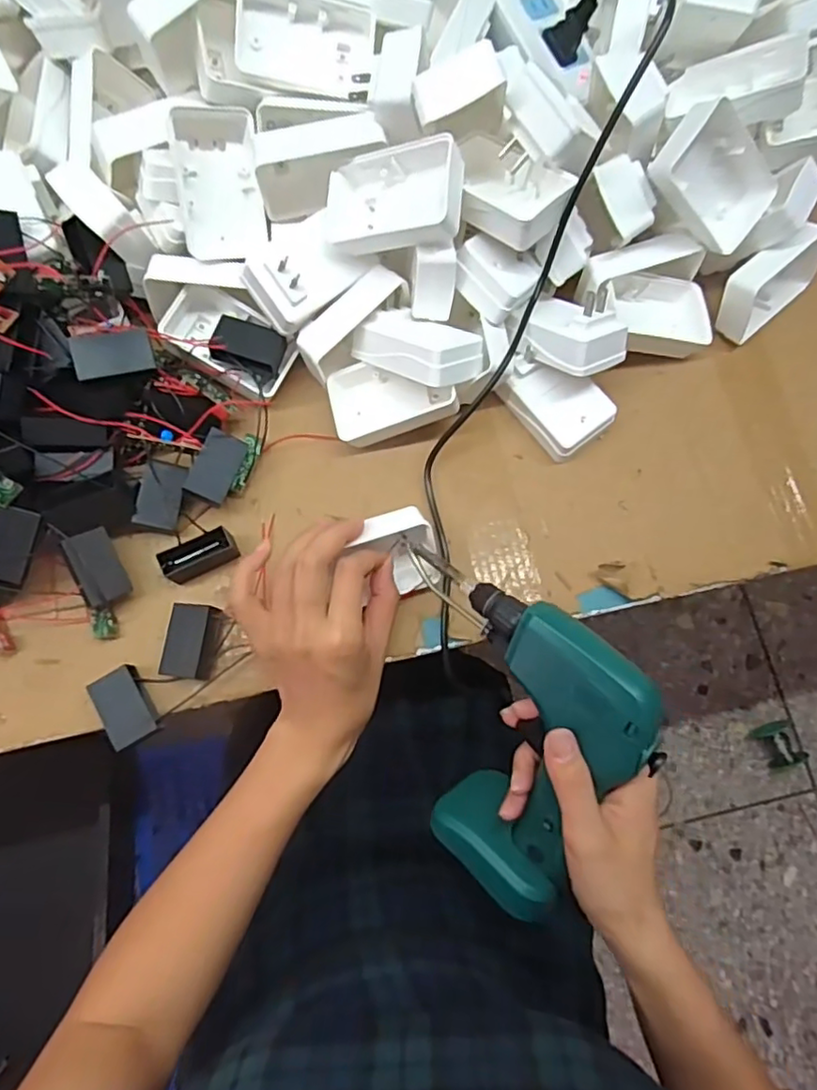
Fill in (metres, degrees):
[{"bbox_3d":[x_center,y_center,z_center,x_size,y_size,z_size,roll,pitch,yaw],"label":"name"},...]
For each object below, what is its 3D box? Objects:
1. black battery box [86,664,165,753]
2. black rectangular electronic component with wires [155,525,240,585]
[{"bbox_3d":[-0.187,0.107,0.405,0.031,0.016,0.048,-30,79,-8],"label":"black battery box"},{"bbox_3d":[-0.146,0.008,0.430,0.051,0.028,0.017,-22,78,-7],"label":"black rectangular electronic component with wires"}]

